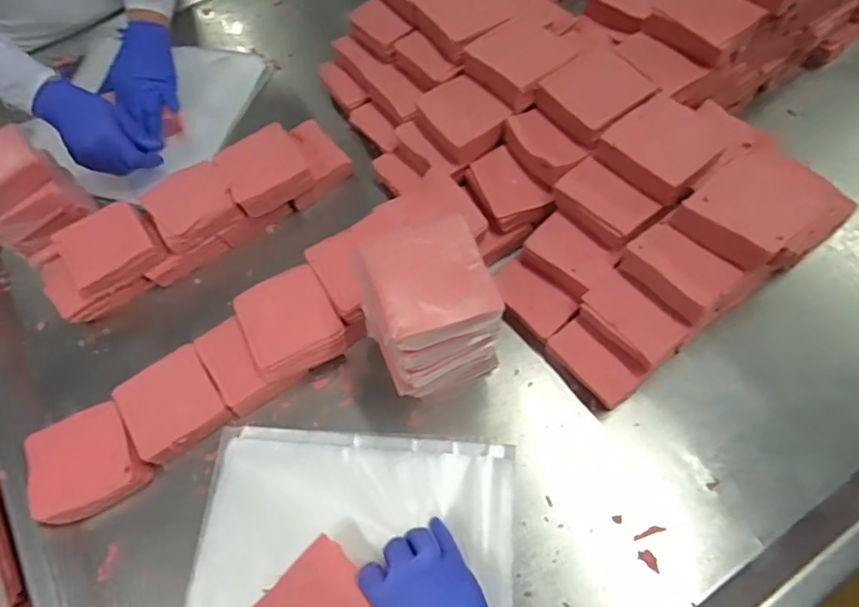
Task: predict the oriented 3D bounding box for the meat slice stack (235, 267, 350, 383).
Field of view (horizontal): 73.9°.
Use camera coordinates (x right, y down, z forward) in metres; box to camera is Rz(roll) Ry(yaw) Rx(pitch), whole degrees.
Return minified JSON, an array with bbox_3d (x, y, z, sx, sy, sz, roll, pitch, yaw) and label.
[{"bbox_3d":[-0.144,0.014,0.573,0.089,0.045,0.099,-25,64,-10],"label":"meat slice stack"}]

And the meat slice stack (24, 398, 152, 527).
[{"bbox_3d":[-0.333,0.156,0.556,0.094,0.035,0.091,-27,64,-11],"label":"meat slice stack"}]

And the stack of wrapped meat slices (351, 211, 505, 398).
[{"bbox_3d":[0.000,0.007,0.465,0.095,0.099,0.104,-18,63,-6],"label":"stack of wrapped meat slices"}]

